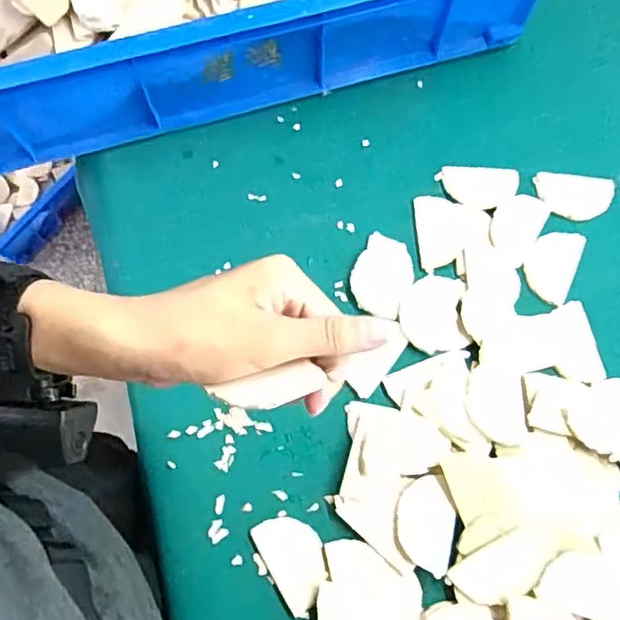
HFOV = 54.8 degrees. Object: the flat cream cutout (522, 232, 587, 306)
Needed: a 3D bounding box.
[{"bbox_3d":[0.216,-0.041,0.533,0.043,0.004,0.070,26,74,0],"label":"flat cream cutout"}]

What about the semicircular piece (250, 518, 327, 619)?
[{"bbox_3d":[-0.011,0.190,0.455,0.043,0.010,0.070,-29,74,-10],"label":"semicircular piece"}]

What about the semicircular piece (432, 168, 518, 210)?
[{"bbox_3d":[0.157,-0.114,0.556,0.072,0.005,0.044,4,71,1],"label":"semicircular piece"}]

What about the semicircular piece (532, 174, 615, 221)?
[{"bbox_3d":[0.246,-0.105,0.554,0.072,0.004,0.042,6,71,1],"label":"semicircular piece"}]

